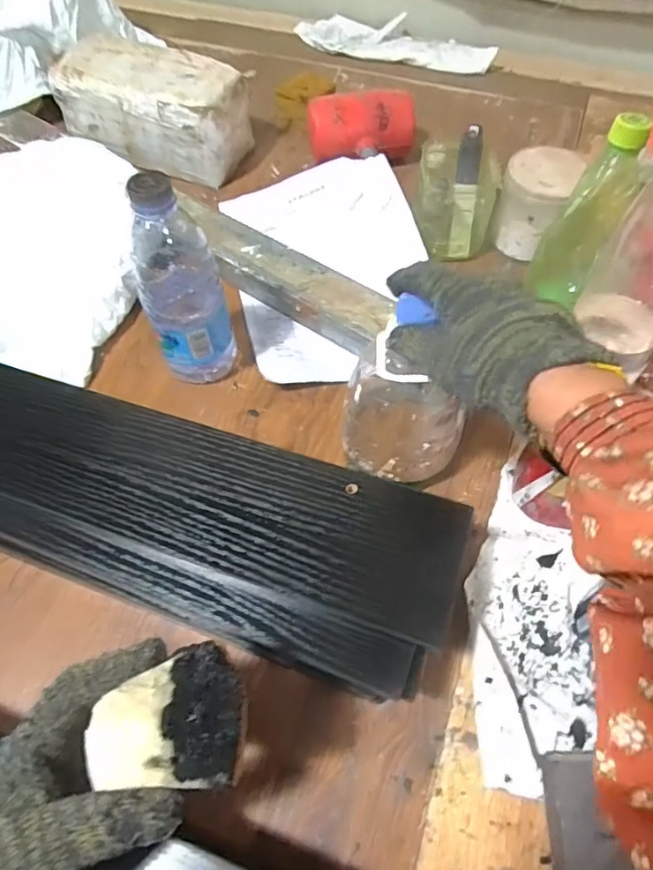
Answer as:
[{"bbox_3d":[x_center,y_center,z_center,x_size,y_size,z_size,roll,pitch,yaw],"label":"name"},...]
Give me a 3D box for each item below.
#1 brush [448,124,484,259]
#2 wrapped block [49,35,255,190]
[{"bbox_3d":[0.152,-0.264,0.588,0.024,0.130,0.013,5,16,4],"label":"brush"},{"bbox_3d":[-0.213,-0.403,0.676,0.212,0.113,0.103,18,62,11],"label":"wrapped block"}]

